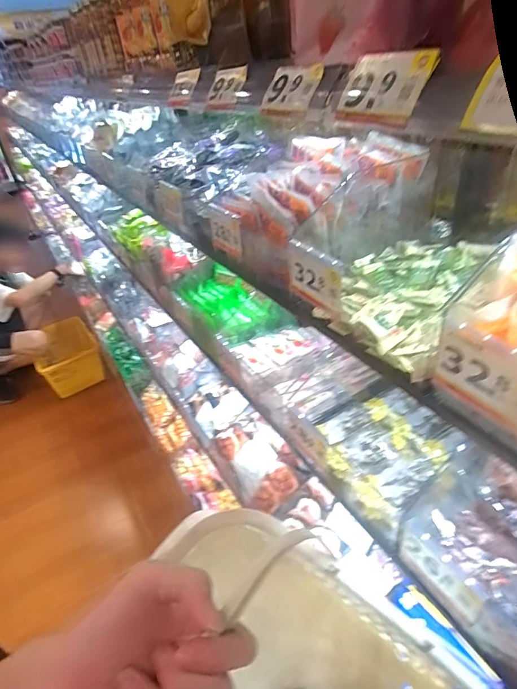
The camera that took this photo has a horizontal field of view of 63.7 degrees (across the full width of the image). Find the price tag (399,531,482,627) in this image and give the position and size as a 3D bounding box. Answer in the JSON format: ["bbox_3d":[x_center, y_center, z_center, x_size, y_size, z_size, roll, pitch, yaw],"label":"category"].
[{"bbox_3d":[0.183,0.238,0.426,0.010,0.038,0.089,-24,37,-24],"label":"price tag"}]

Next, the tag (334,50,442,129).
[{"bbox_3d":[0.110,-0.233,0.378,0.011,0.059,0.097,6,23,-34],"label":"tag"}]

